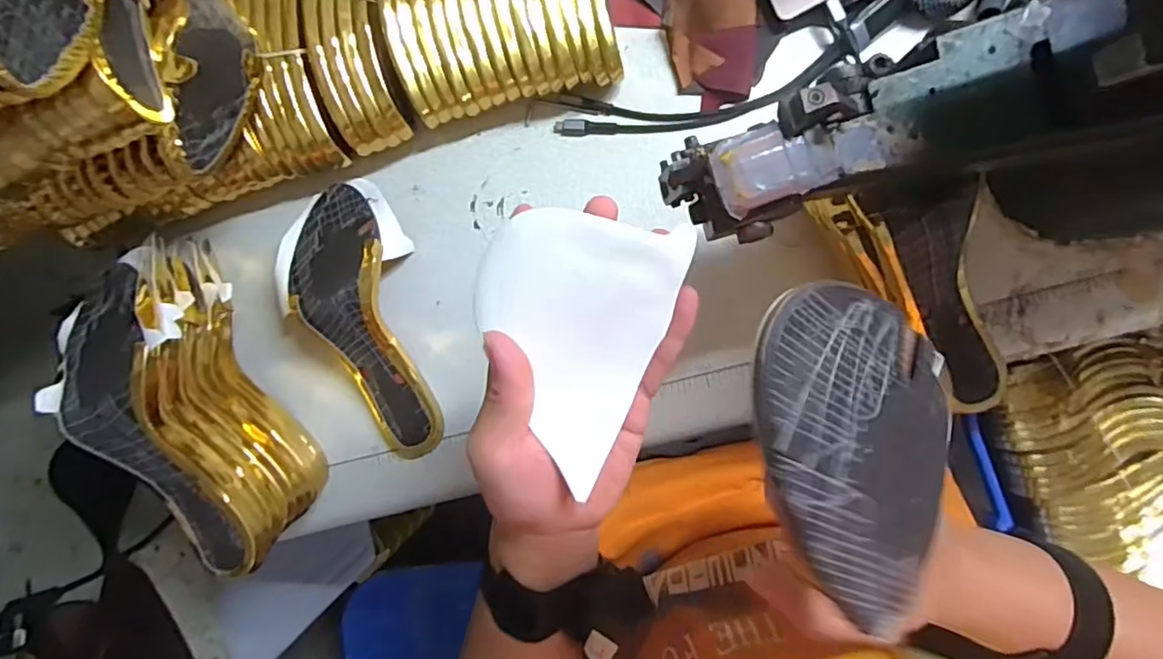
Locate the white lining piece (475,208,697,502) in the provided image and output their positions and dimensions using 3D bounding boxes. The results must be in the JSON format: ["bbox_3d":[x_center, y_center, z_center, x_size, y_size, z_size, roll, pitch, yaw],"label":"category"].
[{"bbox_3d":[-0.011,0.001,0.285,0.090,0.013,0.125,23,96,5],"label":"white lining piece"}]

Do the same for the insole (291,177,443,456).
[{"bbox_3d":[-0.185,-0.003,0.479,0.082,0.050,0.239,-14,92,7],"label":"insole"}]

